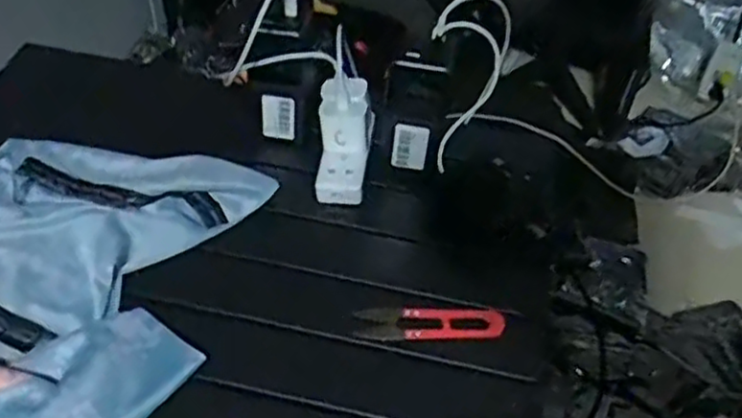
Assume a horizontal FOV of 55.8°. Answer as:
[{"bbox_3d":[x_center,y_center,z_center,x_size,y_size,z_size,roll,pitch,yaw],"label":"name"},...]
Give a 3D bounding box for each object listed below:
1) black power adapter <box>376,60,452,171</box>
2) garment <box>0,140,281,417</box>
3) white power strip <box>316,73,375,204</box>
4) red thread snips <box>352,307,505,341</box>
[{"bbox_3d":[0.037,-0.081,0.614,0.055,0.120,0.024,5,48,0],"label":"black power adapter"},{"bbox_3d":[-0.255,0.070,0.533,0.260,0.033,0.326,11,48,5],"label":"garment"},{"bbox_3d":[-0.023,-0.062,0.639,0.047,0.025,0.113,3,91,-2],"label":"white power strip"},{"bbox_3d":[0.046,0.089,0.552,0.113,0.016,0.028,3,48,-2],"label":"red thread snips"}]

